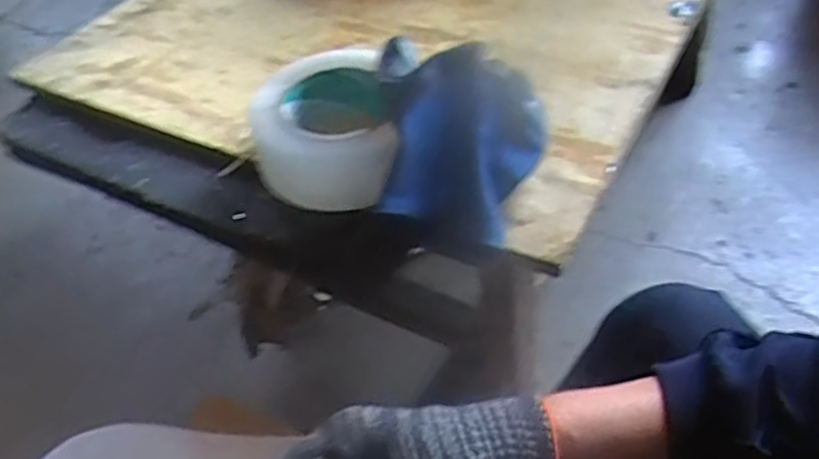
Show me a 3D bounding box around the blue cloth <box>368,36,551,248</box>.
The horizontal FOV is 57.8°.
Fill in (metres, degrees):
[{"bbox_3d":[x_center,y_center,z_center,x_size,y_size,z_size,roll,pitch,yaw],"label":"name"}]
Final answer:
[{"bbox_3d":[0.034,-0.068,0.487,0.111,0.053,0.153,2,46,3],"label":"blue cloth"}]

